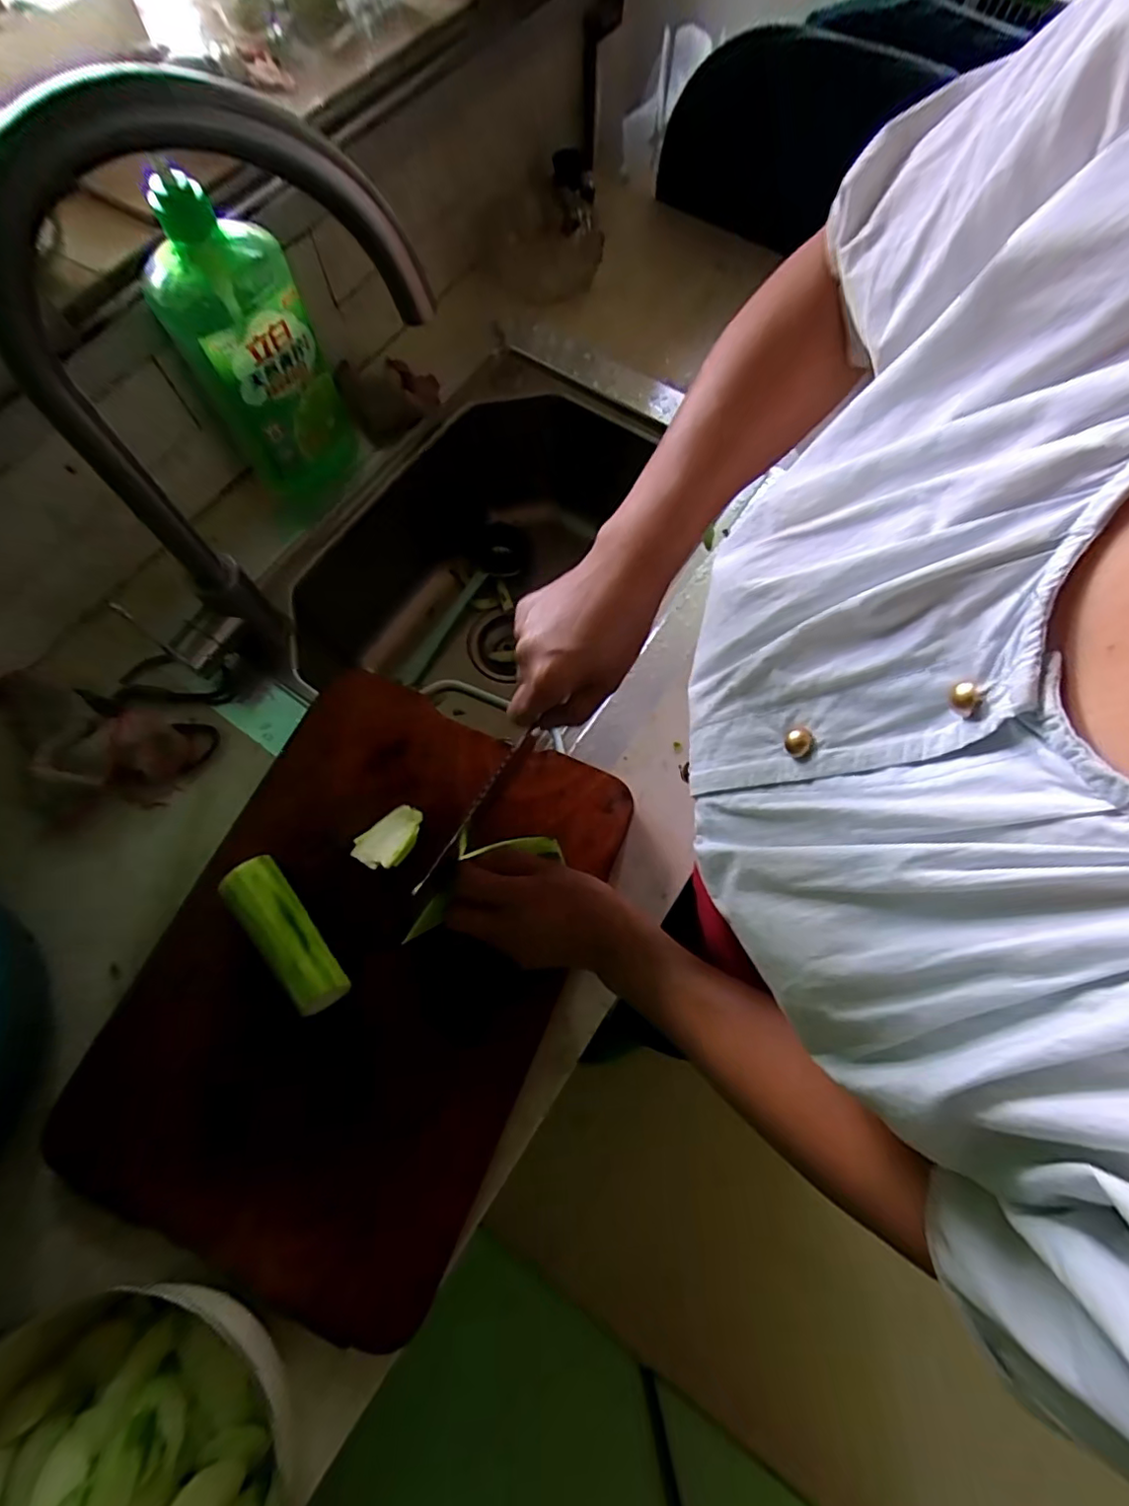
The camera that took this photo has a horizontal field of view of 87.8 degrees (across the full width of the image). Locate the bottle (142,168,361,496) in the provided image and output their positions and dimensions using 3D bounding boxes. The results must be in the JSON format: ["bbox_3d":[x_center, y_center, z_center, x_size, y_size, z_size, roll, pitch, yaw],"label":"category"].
[{"bbox_3d":[-0.260,-0.337,0.497,0.105,0.214,0.072,-26,74,-9],"label":"bottle"}]

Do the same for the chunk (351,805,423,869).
[{"bbox_3d":[-0.130,0.066,0.446,0.055,0.020,0.035,-40,77,-12],"label":"chunk"}]

